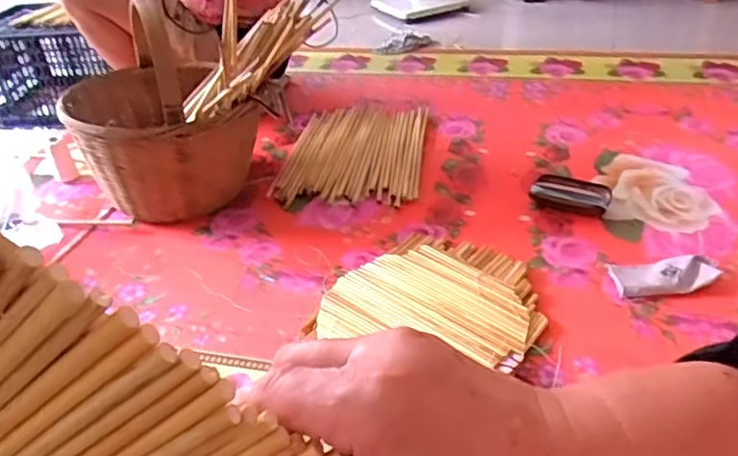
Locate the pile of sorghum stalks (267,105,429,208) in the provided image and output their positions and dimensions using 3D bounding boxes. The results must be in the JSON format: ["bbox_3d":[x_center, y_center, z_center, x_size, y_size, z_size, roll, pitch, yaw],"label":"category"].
[{"bbox_3d":[-0.037,-0.200,1.597,0.341,0.024,0.468,1,34,9],"label":"pile of sorghum stalks"}]

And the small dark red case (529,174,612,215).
[{"bbox_3d":[0.423,-0.066,1.318,0.159,0.056,0.078,11,37,22],"label":"small dark red case"}]

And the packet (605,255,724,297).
[{"bbox_3d":[0.527,0.082,1.117,0.175,0.033,0.090,-3,34,2],"label":"packet"}]

